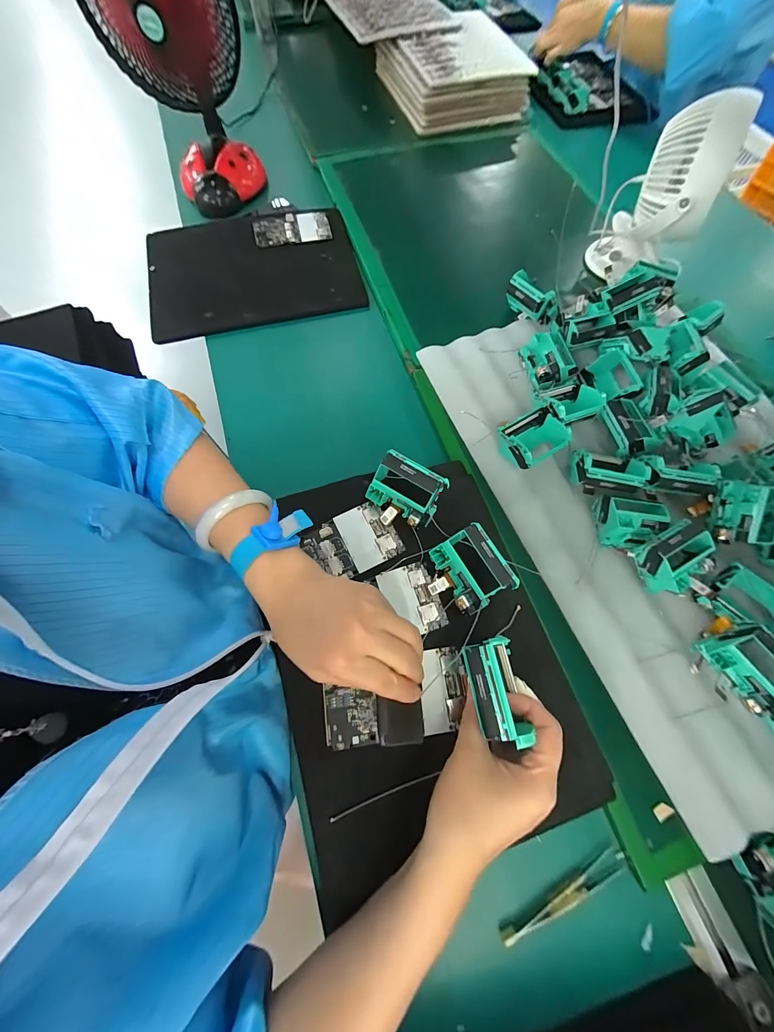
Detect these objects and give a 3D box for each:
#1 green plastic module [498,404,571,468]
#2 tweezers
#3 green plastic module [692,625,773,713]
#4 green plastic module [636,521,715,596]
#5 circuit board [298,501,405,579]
[{"bbox_3d":[0.179,-0.095,0.427,0.075,0.038,0.062,-32,73,-12],"label":"green plastic module"},{"bbox_3d":[0.156,0.337,0.304,0.124,0.012,0.015,-21,71,-8],"label":"tweezers"},{"bbox_3d":[0.347,0.144,0.330,0.050,0.055,0.070,-31,73,-11],"label":"green plastic module"},{"bbox_3d":[0.305,0.044,0.363,0.068,0.041,0.062,-29,85,-9],"label":"green plastic module"},{"bbox_3d":[-0.036,0.027,0.352,0.088,0.006,0.064,-26,72,-10],"label":"circuit board"}]

